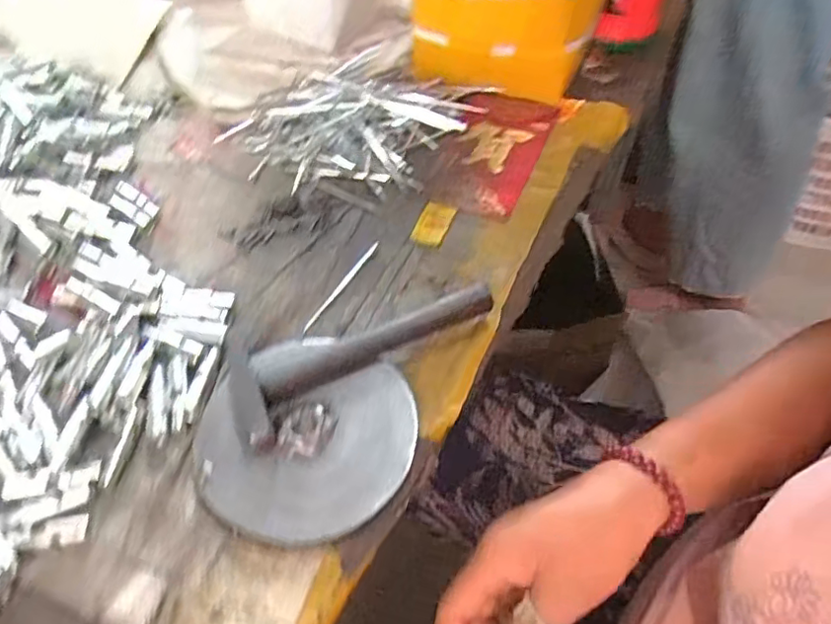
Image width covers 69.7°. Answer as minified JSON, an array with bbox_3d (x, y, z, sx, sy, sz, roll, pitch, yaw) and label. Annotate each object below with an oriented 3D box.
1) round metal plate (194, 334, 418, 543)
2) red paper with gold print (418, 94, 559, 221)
[{"bbox_3d":[-0.064,0.070,0.349,0.121,0.012,0.122,0,52,0],"label":"round metal plate"},{"bbox_3d":[0.068,-0.145,0.526,0.081,0.009,0.166,18,54,14],"label":"red paper with gold print"}]

